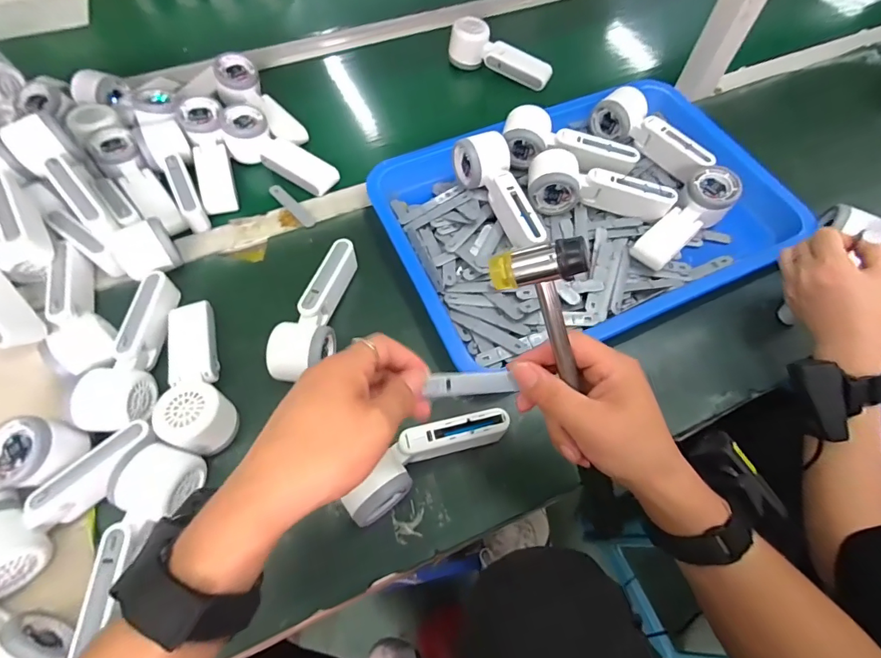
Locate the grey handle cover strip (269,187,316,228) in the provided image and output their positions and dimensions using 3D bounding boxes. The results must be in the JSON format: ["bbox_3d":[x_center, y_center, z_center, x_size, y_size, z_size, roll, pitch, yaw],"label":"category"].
[{"bbox_3d":[-0.191,-0.158,0.556,0.016,0.007,0.090,-41,70,-19],"label":"grey handle cover strip"}]

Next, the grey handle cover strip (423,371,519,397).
[{"bbox_3d":[0.022,0.039,0.311,0.062,0.007,0.014,-1,62,-9],"label":"grey handle cover strip"}]

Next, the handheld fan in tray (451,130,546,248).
[{"bbox_3d":[0.075,-0.163,0.508,0.053,0.060,0.165,-25,66,-13],"label":"handheld fan in tray"}]

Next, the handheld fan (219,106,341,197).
[{"bbox_3d":[-0.213,-0.233,0.567,0.164,0.046,0.059,30,66,14],"label":"handheld fan"}]

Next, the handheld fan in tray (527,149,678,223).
[{"bbox_3d":[0.185,-0.166,0.508,0.165,0.044,0.055,7,63,3],"label":"handheld fan in tray"}]

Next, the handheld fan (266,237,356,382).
[{"bbox_3d":[-0.132,-0.022,0.464,0.053,0.053,0.161,8,63,3],"label":"handheld fan"}]

